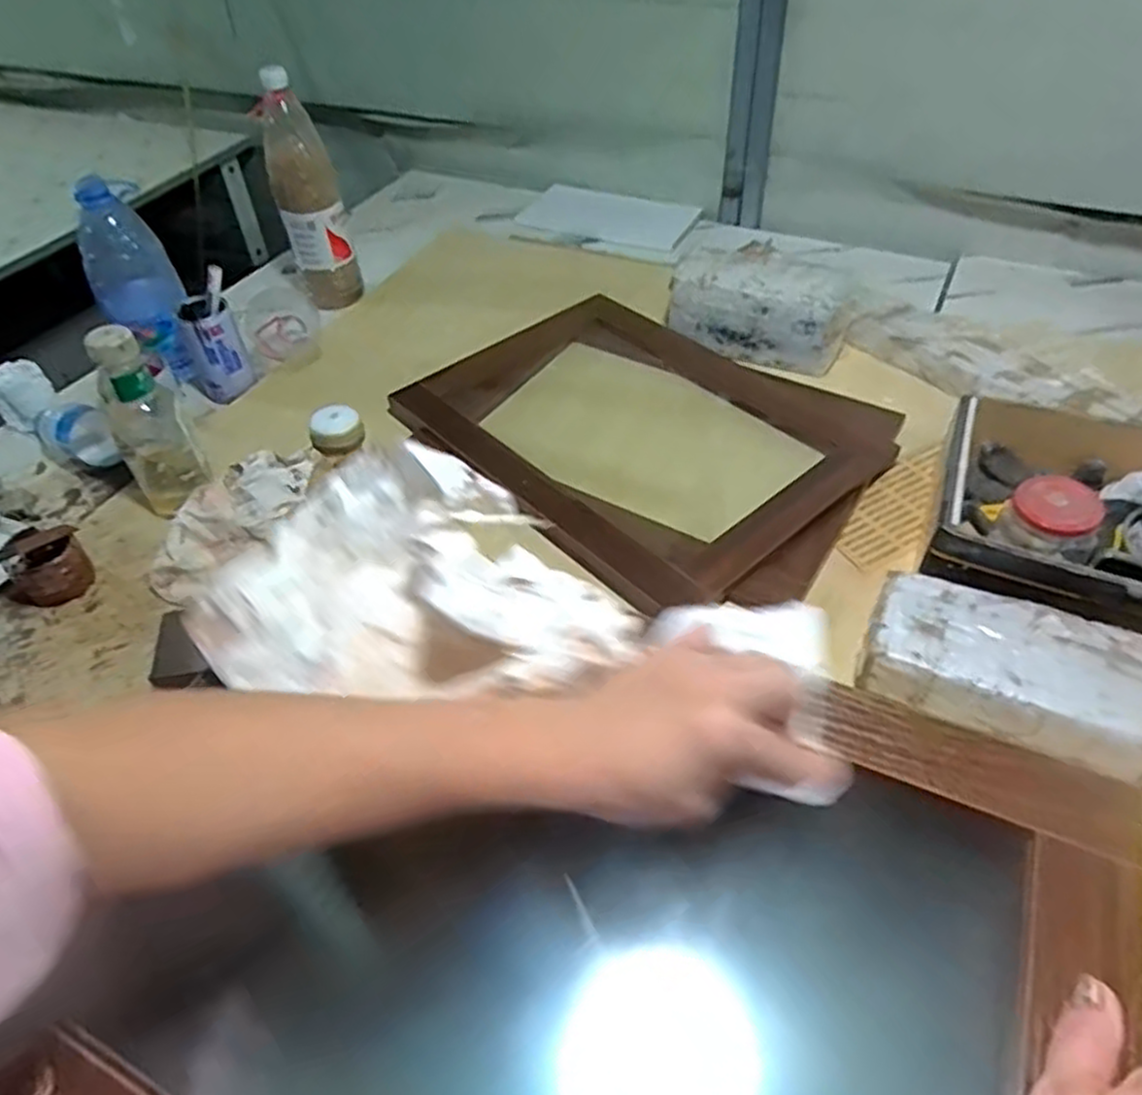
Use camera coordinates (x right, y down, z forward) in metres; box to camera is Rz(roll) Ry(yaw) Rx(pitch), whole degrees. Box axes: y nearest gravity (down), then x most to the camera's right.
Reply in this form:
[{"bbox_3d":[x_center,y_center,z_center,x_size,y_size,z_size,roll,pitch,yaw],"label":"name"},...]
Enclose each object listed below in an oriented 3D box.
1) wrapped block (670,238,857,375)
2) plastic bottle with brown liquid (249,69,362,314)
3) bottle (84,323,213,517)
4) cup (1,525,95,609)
[{"bbox_3d":[0.232,-0.303,0.983,0.226,0.111,0.099,16,49,18],"label":"wrapped block"},{"bbox_3d":[-0.353,-0.455,1.044,0.091,0.295,0.100,-15,47,-11],"label":"plastic bottle with brown liquid"},{"bbox_3d":[-0.419,-0.120,0.765,0.066,0.199,0.060,-31,51,-24],"label":"bottle"},{"bbox_3d":[-0.504,0.022,0.744,0.065,0.057,0.055,7,47,10],"label":"cup"}]

